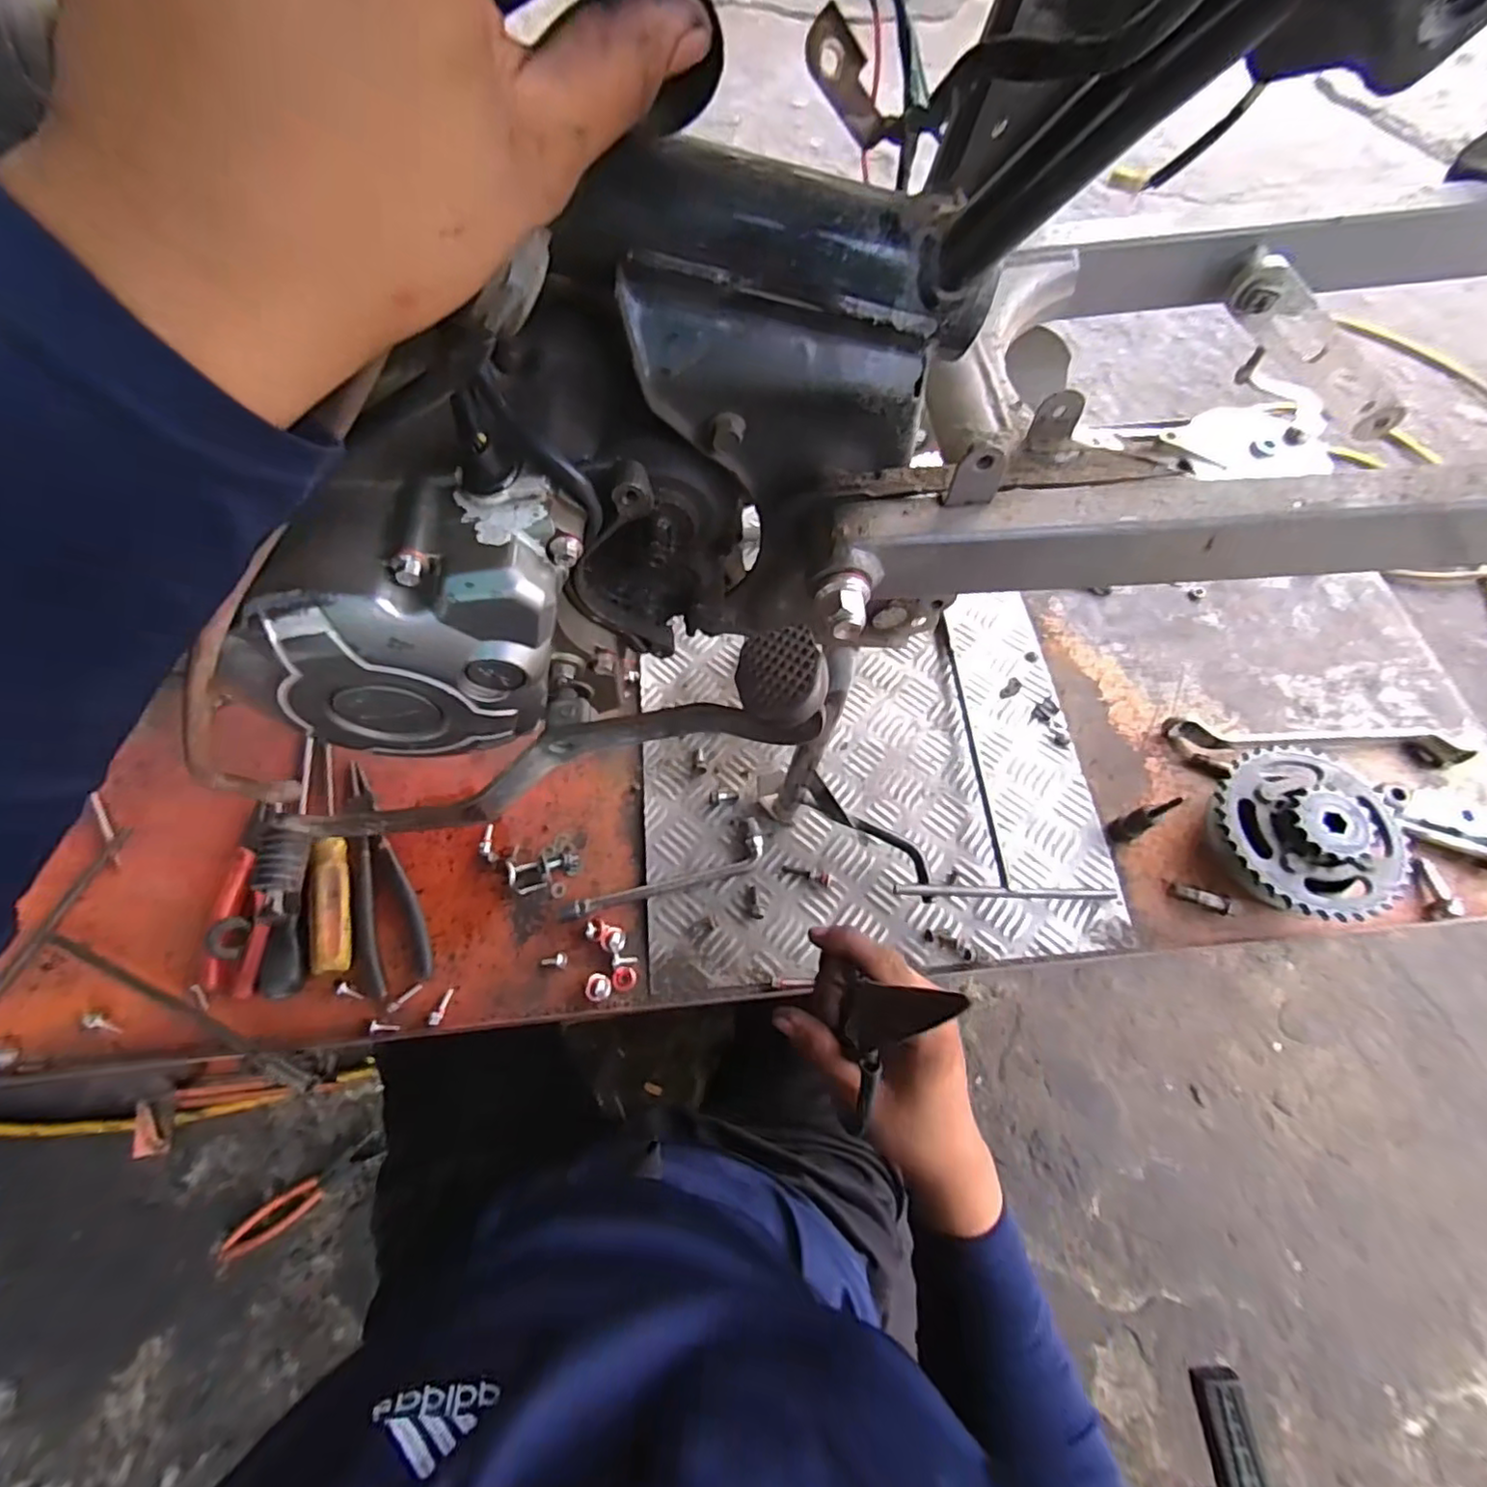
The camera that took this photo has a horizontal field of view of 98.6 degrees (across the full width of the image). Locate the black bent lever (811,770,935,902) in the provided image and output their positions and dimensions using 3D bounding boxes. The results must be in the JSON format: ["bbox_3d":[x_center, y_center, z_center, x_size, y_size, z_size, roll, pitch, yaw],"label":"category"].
[{"bbox_3d":[0.105,0.075,0.530,0.138,0.025,0.037,37,70,-3],"label":"black bent lever"}]

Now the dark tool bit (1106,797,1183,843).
[{"bbox_3d":[0.330,0.063,0.530,0.019,0.084,0.018,0,65,1],"label":"dark tool bit"}]

